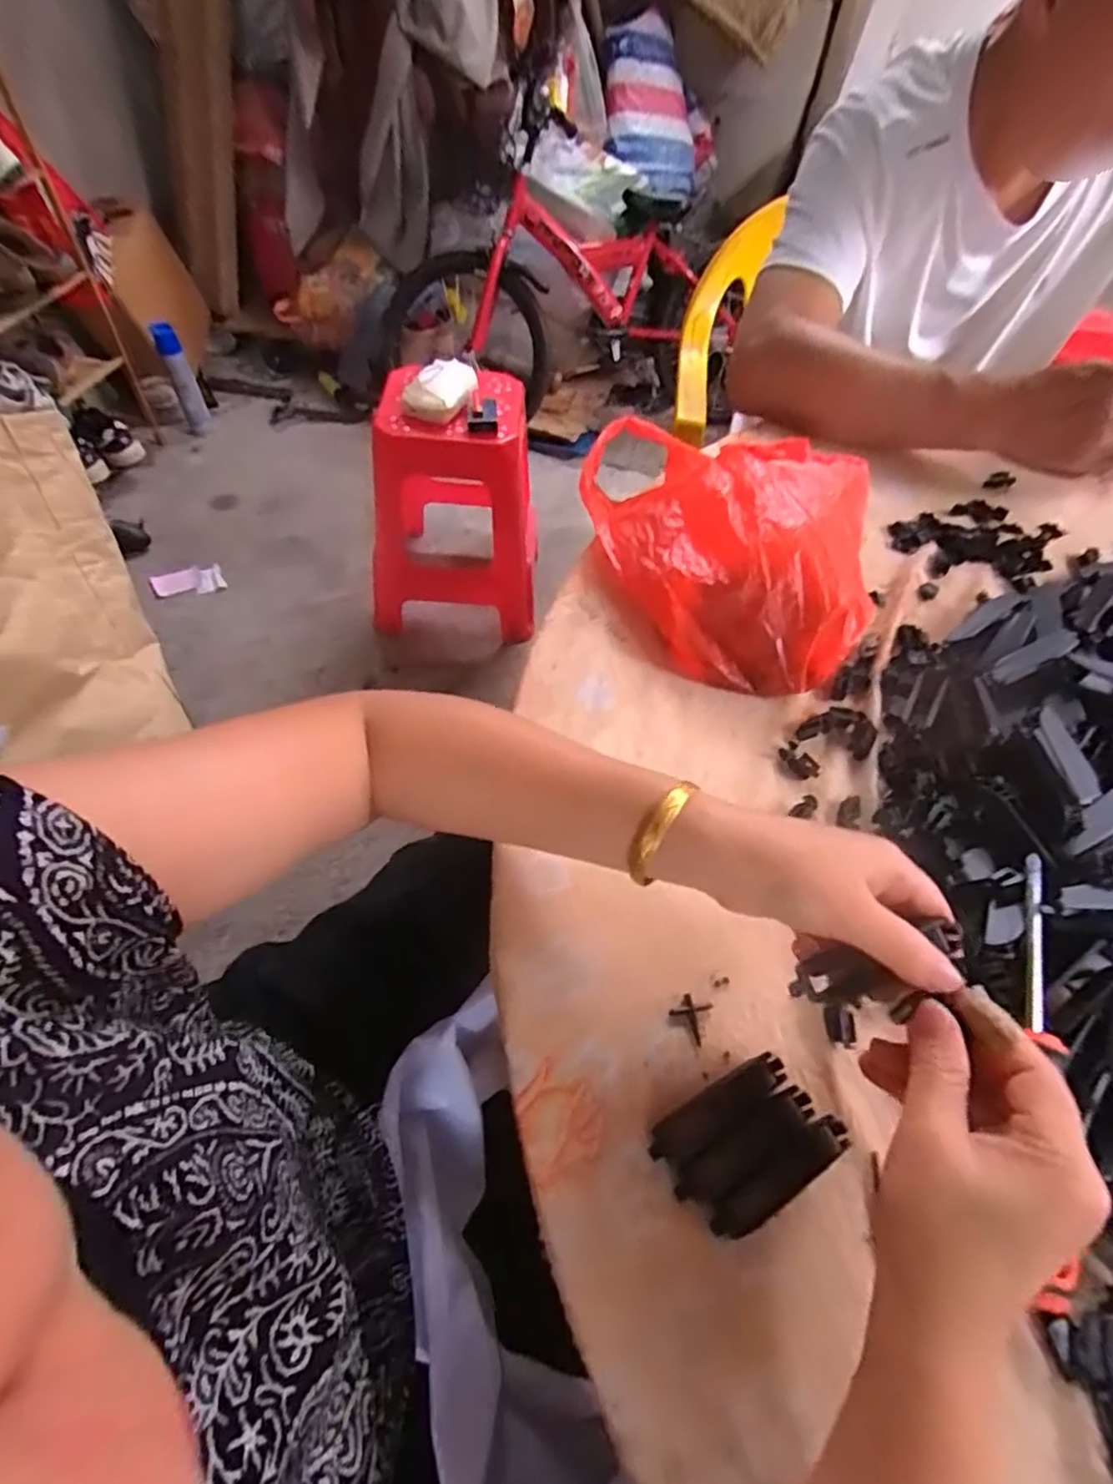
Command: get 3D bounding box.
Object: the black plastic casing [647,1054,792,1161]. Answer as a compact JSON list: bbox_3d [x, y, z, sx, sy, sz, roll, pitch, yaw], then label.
[{"bbox_3d":[0.079,0.177,0.318,0.076,0.012,0.016,-24,59,-17],"label":"black plastic casing"}]

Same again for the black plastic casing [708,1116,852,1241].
[{"bbox_3d":[0.104,0.200,0.302,0.075,0.013,0.020,-25,60,-18],"label":"black plastic casing"}]

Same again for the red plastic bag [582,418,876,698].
[{"bbox_3d":[0.125,-0.166,0.515,0.218,0.082,0.248,12,56,6],"label":"red plastic bag"}]

